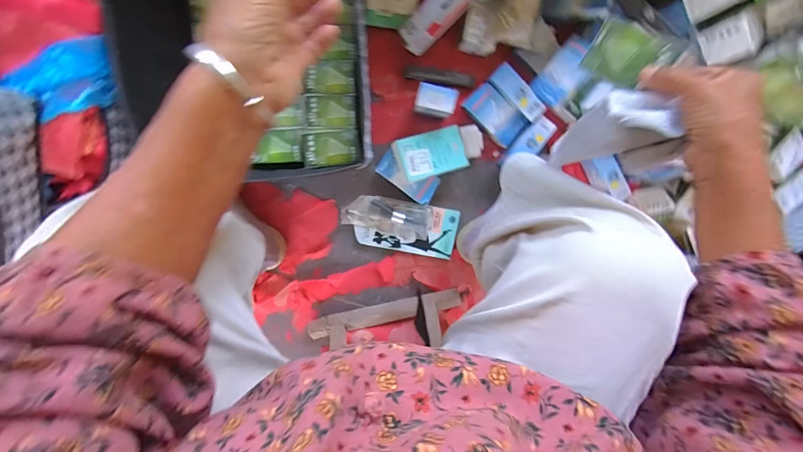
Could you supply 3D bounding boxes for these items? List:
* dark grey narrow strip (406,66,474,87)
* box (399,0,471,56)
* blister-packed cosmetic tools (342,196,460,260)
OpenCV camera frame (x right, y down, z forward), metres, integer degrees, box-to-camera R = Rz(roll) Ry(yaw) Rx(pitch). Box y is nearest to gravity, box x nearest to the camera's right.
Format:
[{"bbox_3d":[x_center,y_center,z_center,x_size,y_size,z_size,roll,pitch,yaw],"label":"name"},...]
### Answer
[{"bbox_3d":[0.065,-0.254,0.661,0.117,0.009,0.021,7,97,-5],"label":"dark grey narrow strip"},{"bbox_3d":[0.055,-0.333,0.604,0.051,0.022,0.130,45,119,-9],"label":"box"},{"bbox_3d":[-0.002,0.002,0.697,0.202,0.030,0.090,10,97,-6],"label":"blister-packed cosmetic tools"}]

